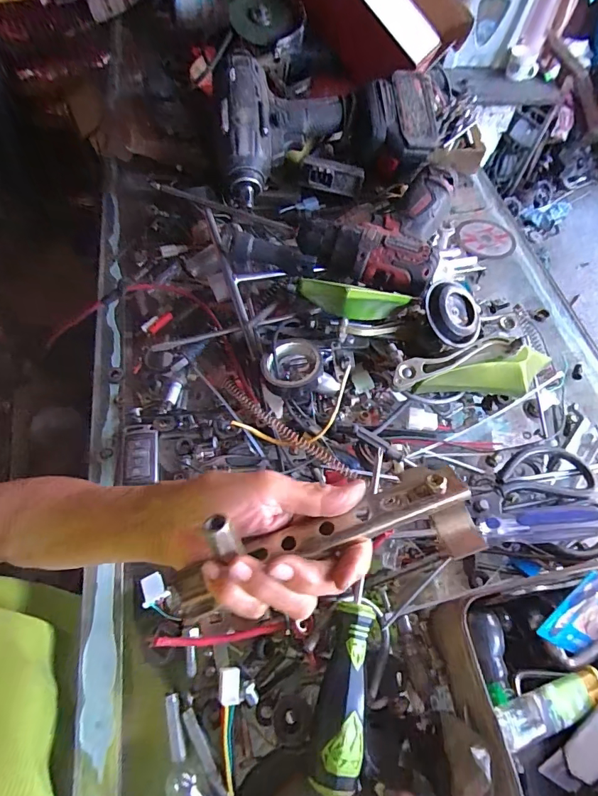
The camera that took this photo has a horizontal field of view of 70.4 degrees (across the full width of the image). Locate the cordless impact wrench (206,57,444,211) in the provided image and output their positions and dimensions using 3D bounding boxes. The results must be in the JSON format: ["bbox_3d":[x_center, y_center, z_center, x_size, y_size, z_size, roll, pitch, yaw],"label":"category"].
[{"bbox_3d":[0.036,-0.319,0.503,0.259,0.077,0.158,1,61,-2],"label":"cordless impact wrench"}]

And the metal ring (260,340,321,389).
[{"bbox_3d":[-0.006,-0.027,0.386,0.048,0.021,0.056,39,66,18],"label":"metal ring"}]

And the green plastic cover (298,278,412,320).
[{"bbox_3d":[0.053,-0.088,0.380,0.106,0.034,0.025,4,58,-29],"label":"green plastic cover"}]

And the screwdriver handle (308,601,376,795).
[{"bbox_3d":[0.030,0.198,0.287,0.029,0.032,0.104,11,61,4],"label":"screwdriver handle"}]

